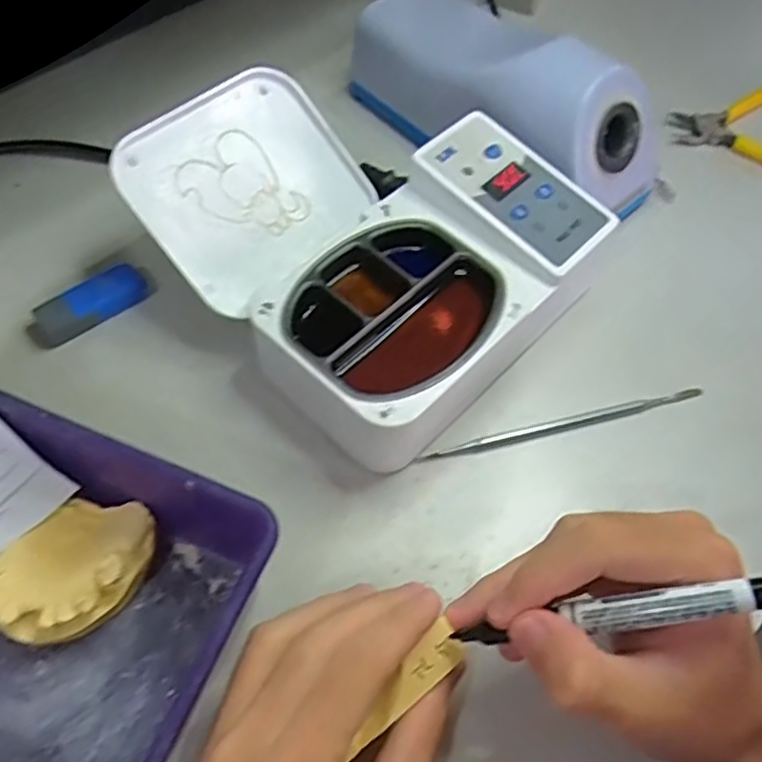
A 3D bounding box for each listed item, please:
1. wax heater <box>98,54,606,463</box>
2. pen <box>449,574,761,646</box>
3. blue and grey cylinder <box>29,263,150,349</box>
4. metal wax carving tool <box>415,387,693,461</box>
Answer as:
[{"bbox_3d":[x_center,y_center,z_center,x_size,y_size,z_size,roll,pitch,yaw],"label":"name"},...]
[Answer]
[{"bbox_3d":[-0.005,-0.081,0.391,0.221,0.084,0.192,40,65,20],"label":"wax heater"},{"bbox_3d":[0.087,0.080,0.236,0.127,0.009,0.011,-16,54,17],"label":"pen"},{"bbox_3d":[-0.168,-0.044,0.398,0.067,0.018,0.029,-38,67,-23],"label":"blue and grey cylinder"},{"bbox_3d":[0.101,0.023,0.374,0.166,0.005,0.008,-13,60,-11],"label":"metal wax carving tool"}]

